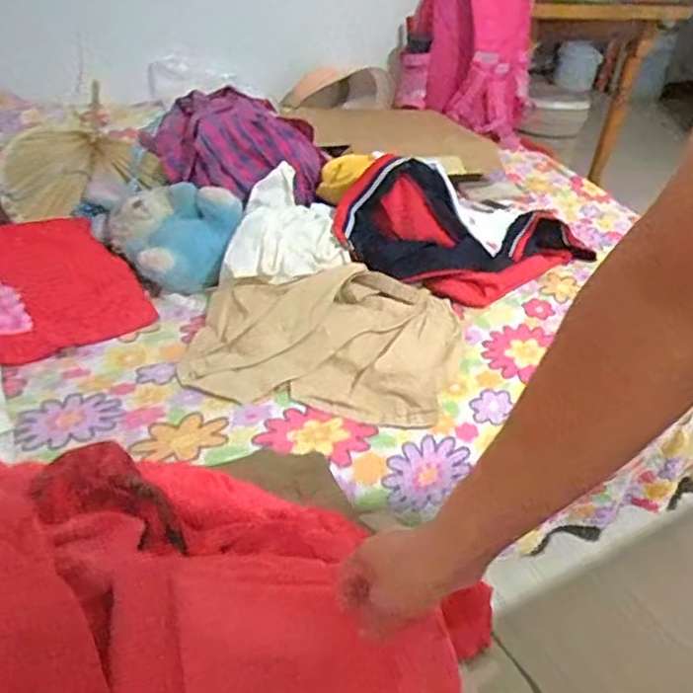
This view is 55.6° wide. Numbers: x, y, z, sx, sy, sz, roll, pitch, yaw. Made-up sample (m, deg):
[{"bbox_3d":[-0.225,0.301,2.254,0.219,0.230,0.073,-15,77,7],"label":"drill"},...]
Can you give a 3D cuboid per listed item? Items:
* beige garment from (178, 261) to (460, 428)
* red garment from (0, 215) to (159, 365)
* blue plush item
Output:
[{"bbox_3d":[-0.026,-0.031,0.947,0.367,0.064,0.315,9,35,7],"label":"beige garment"},{"bbox_3d":[-0.471,-0.106,0.989,0.272,0.085,0.312,-20,42,-31],"label":"red garment"},{"bbox_3d":[-0.287,-0.193,1.075,0.222,0.108,0.211,-3,36,-11],"label":"blue plush item"}]

